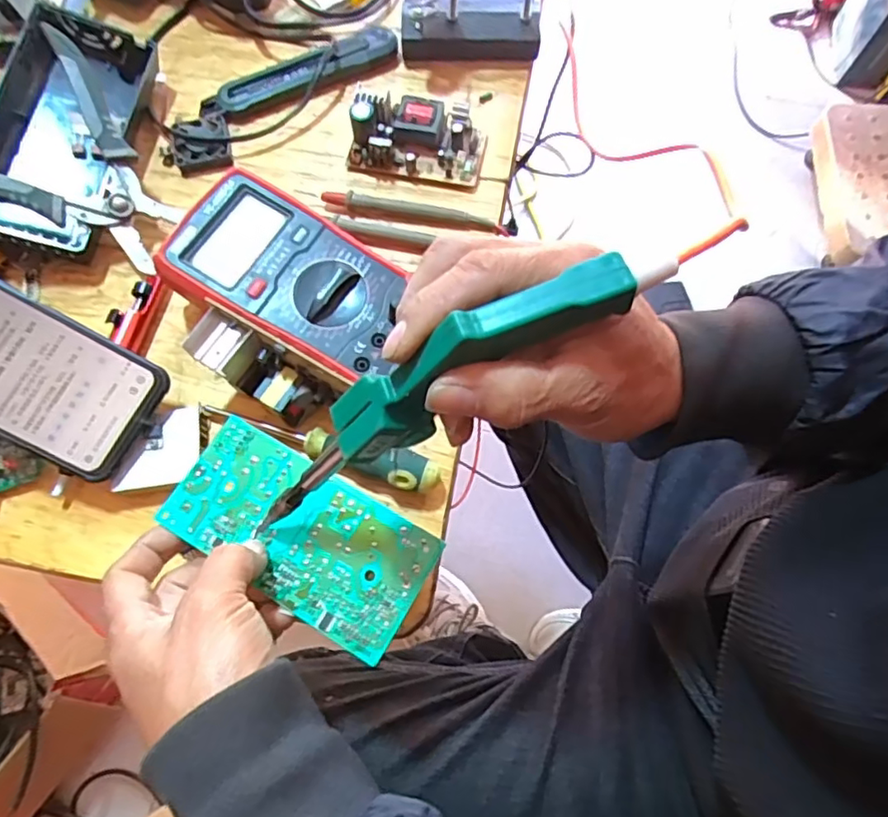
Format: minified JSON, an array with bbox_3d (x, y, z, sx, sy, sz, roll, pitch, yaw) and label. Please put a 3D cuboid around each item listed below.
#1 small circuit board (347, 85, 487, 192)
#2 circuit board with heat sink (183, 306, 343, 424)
[{"bbox_3d":[-0.019,-0.205,0.448,0.095,0.037,0.060,9,71,3],"label":"small circuit board"},{"bbox_3d":[-0.109,-0.022,0.368,0.087,0.042,0.032,26,73,9],"label":"circuit board with heat sink"}]

